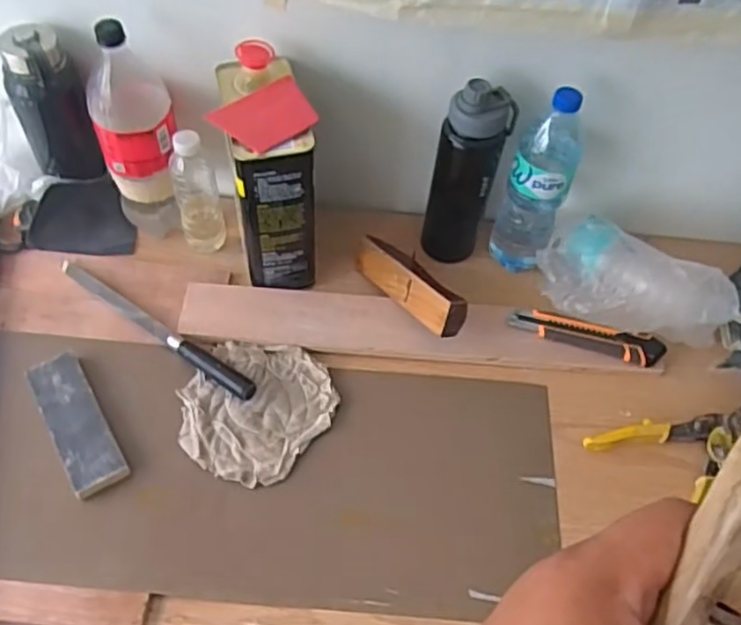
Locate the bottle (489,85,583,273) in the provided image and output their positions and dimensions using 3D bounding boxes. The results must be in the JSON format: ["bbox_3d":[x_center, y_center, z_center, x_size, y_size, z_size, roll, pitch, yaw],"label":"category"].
[{"bbox_3d":[0.209,-0.154,0.873,0.076,0.269,0.064,20,56,10],"label":"bottle"}]

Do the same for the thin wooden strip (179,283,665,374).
[{"bbox_3d":[0.055,0.018,0.884,0.574,0.013,0.080,4,67,-1],"label":"thin wooden strip"}]

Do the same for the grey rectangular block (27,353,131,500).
[{"bbox_3d":[-0.330,0.121,0.779,0.058,0.022,0.175,-26,60,-20],"label":"grey rectangular block"}]

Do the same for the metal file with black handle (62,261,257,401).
[{"bbox_3d":[-0.272,0.018,0.863,0.322,0.016,0.023,31,59,17],"label":"metal file with black handle"}]

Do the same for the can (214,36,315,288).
[{"bbox_3d":[-0.122,-0.173,0.853,0.089,0.253,0.164,-10,56,-10],"label":"can"}]

